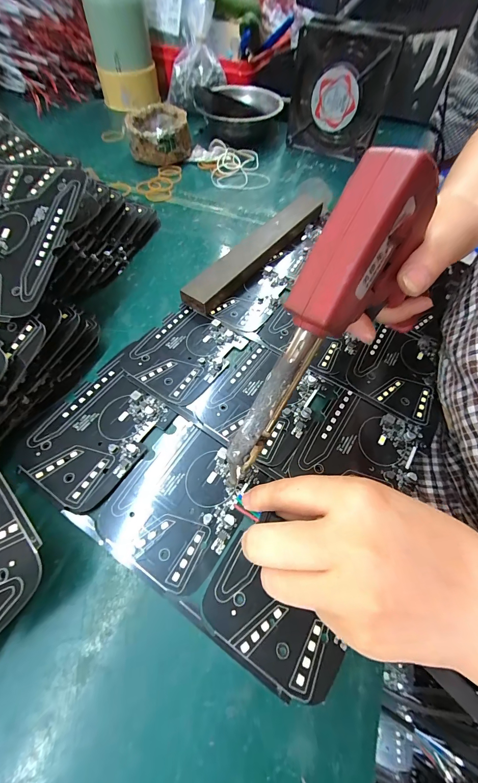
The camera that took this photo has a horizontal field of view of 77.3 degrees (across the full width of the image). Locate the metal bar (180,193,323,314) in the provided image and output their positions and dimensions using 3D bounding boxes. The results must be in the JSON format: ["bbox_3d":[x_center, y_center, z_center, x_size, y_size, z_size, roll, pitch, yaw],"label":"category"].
[{"bbox_3d":[0.024,-0.153,0.314,0.035,0.019,0.220,36,65,18],"label":"metal bar"}]

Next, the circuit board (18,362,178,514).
[{"bbox_3d":[-0.102,0.028,0.213,0.076,0.004,0.092,32,64,16],"label":"circuit board"}]

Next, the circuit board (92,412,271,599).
[{"bbox_3d":[-0.036,0.069,0.193,0.075,0.004,0.088,29,63,14],"label":"circuit board"}]

